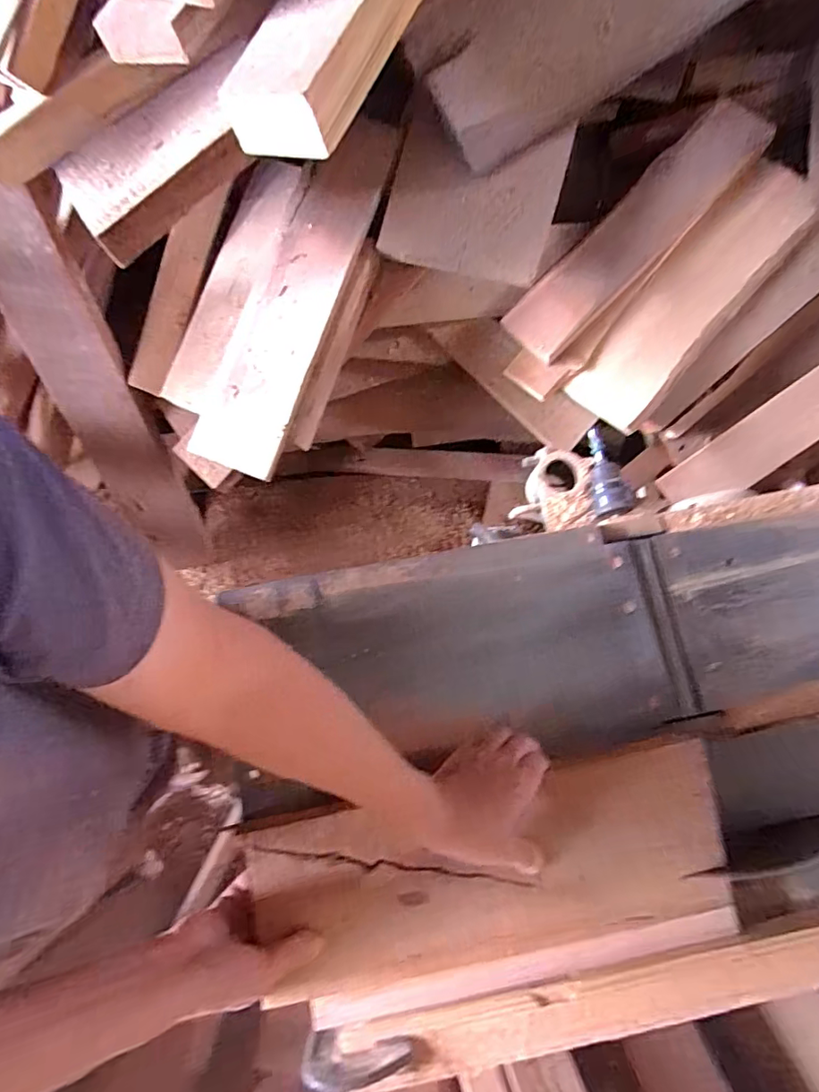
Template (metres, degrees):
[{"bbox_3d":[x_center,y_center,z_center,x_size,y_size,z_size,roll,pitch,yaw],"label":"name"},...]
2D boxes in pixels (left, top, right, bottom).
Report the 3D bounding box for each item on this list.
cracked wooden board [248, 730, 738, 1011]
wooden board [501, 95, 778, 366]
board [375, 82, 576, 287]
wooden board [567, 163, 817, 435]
[{"bbox_3d":[0.079,0.306,0.490,0.443,0.017,0.146,-10,77,-2],"label":"cracked wooden board"},{"bbox_3d":[0.435,-0.605,0.985,0.135,0.027,0.599,44,90,2],"label":"wooden board"},{"bbox_3d":[0.109,-0.592,0.879,0.282,0.032,0.256,9,107,-2],"label":"board"},{"bbox_3d":[0.539,-0.484,0.992,0.151,0.025,0.563,41,93,8],"label":"wooden board"}]

